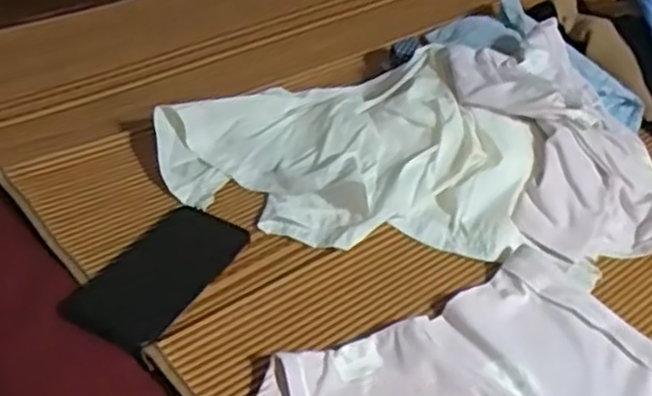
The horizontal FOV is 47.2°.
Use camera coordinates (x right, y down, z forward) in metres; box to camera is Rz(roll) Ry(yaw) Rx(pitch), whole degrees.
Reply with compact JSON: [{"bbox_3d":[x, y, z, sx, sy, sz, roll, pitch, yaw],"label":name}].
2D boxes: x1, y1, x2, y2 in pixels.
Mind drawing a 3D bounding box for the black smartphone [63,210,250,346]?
[{"bbox_3d":[-0.141,0.062,0.640,0.087,0.016,0.162,19,40,17],"label":"black smartphone"}]

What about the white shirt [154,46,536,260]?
[{"bbox_3d":[0.016,-0.060,0.769,0.366,0.071,0.262,4,38,-2],"label":"white shirt"}]

